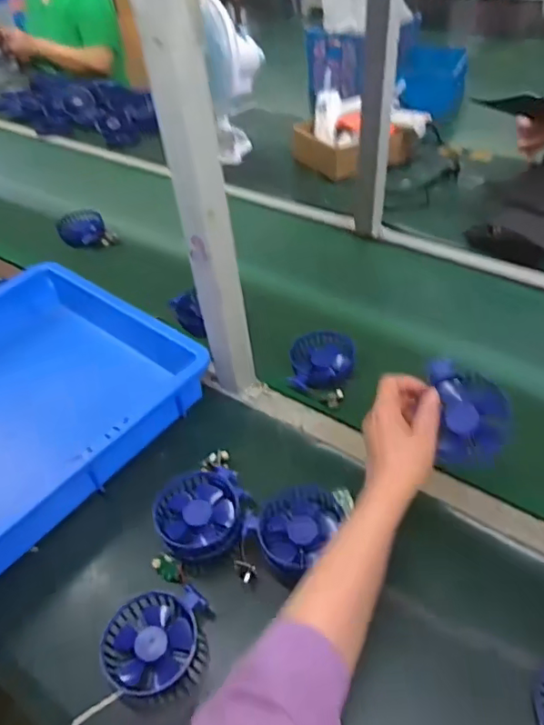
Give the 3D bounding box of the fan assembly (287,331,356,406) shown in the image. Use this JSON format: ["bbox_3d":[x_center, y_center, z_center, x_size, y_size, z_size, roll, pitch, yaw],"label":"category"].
[{"bbox_3d":[0.068,0.003,0.766,0.087,0.036,0.108,15,47,20],"label":"fan assembly"}]

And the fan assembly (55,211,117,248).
[{"bbox_3d":[-0.367,-0.261,1.077,0.086,0.038,0.106,-27,48,-22],"label":"fan assembly"}]

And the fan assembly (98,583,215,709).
[{"bbox_3d":[-0.112,0.275,0.538,0.100,0.037,0.095,-4,43,1],"label":"fan assembly"}]

